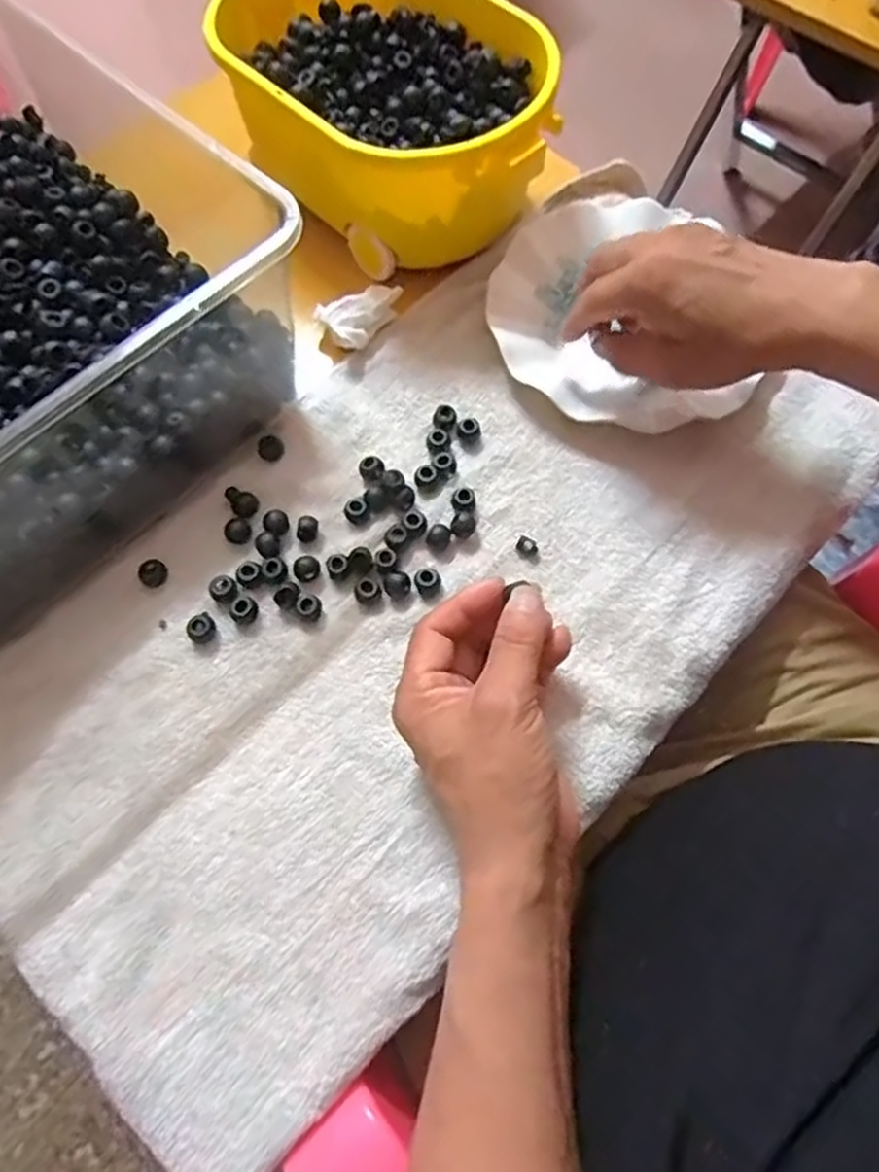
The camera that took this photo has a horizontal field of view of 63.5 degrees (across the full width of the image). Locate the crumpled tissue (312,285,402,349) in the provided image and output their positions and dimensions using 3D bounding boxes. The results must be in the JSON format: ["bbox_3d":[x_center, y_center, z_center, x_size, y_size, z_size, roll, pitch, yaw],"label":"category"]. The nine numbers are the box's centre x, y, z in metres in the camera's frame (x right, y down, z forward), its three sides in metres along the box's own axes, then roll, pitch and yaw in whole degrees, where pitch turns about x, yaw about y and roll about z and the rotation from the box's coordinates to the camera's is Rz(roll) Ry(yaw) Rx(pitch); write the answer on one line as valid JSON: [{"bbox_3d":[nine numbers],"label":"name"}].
[{"bbox_3d":[-0.049,-0.180,0.473,0.060,0.016,0.036,-30,70,-12],"label":"crumpled tissue"}]

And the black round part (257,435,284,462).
[{"bbox_3d":[-0.106,-0.087,0.444,0.016,0.011,0.015,0,67,0],"label":"black round part"}]

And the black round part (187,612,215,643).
[{"bbox_3d":[-0.134,0.024,0.398,0.013,0.008,0.016,39,73,15],"label":"black round part"}]

